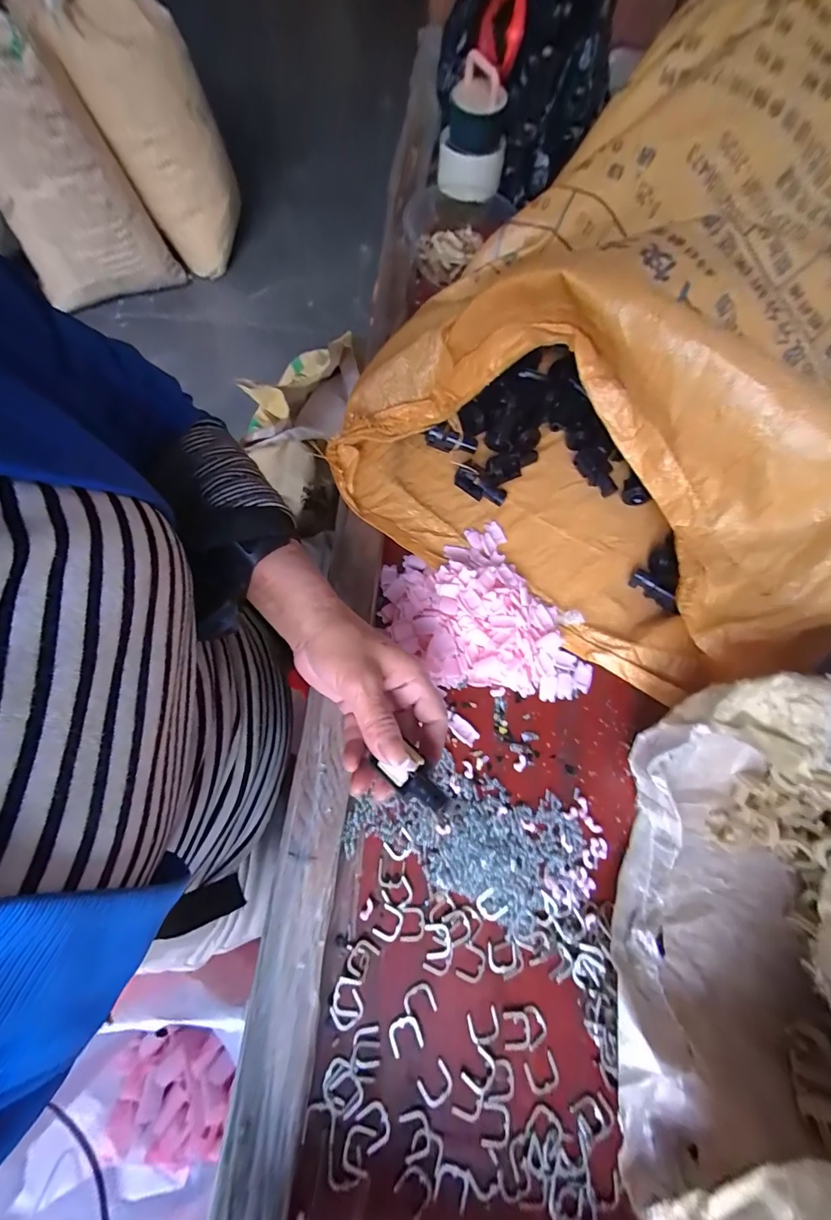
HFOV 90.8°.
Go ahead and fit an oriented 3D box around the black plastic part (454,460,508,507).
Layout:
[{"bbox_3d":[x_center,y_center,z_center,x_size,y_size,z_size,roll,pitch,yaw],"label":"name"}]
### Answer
[{"bbox_3d":[0.062,-0.120,0.396,0.055,0.022,0.018,36,71,11],"label":"black plastic part"}]

